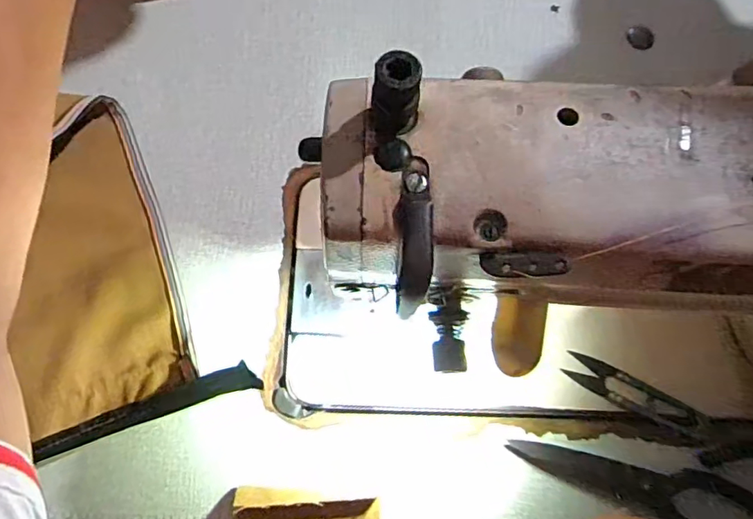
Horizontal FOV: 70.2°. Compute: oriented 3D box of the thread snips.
[{"bbox_3d":[0.182,0.095,0.375,0.098,0.012,0.022,27,73,7],"label":"thread snips"}]

